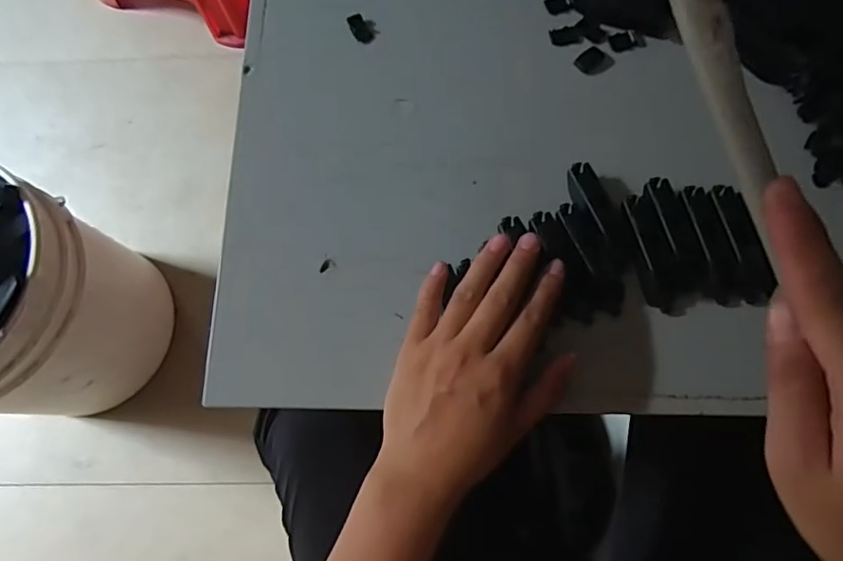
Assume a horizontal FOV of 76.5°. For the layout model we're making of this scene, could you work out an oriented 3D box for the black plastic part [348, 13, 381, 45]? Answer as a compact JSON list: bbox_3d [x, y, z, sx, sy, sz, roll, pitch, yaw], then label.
[{"bbox_3d":[-0.043,-0.189,0.400,0.019,0.006,0.023,-23,75,-4],"label":"black plastic part"}]

